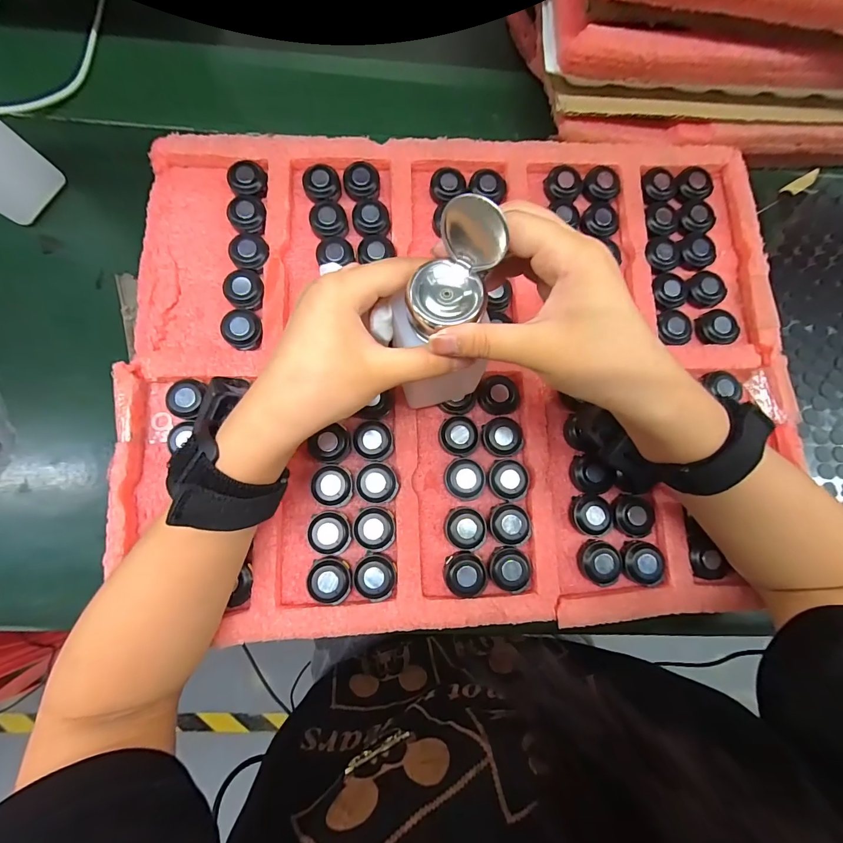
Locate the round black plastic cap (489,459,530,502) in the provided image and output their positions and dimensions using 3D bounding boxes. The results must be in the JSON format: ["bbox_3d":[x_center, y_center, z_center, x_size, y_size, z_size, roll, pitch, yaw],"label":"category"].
[{"bbox_3d":[0.065,0.043,0.281,0.029,0.012,0.029,1,82,-4],"label":"round black plastic cap"}]

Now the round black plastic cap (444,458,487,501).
[{"bbox_3d":[0.032,0.042,0.278,0.028,0.012,0.030,1,82,-4],"label":"round black plastic cap"}]

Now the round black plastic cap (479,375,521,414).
[{"bbox_3d":[0.058,-0.020,0.283,0.030,0.008,0.026,10,82,-2],"label":"round black plastic cap"}]

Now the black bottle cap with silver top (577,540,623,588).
[{"bbox_3d":[0.130,0.102,0.274,0.029,0.011,0.029,1,82,-4],"label":"black bottle cap with silver top"}]

